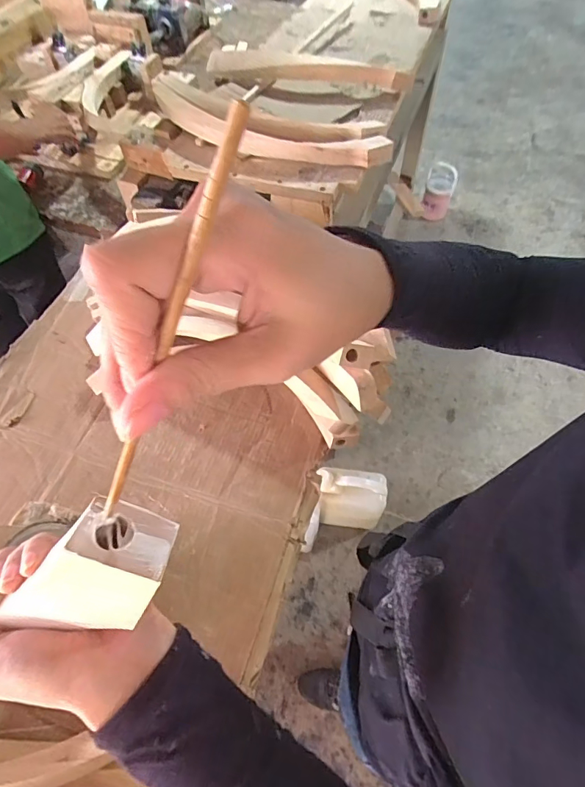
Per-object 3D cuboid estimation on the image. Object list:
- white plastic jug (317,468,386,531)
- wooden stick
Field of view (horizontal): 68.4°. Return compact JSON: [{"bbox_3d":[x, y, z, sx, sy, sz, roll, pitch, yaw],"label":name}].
[{"bbox_3d":[0.173,0.325,1.303,0.199,0.283,0.112,6,60,6],"label":"white plastic jug"},{"bbox_3d":[-0.048,-0.008,0.150,0.004,0.170,0.004,-13,52,-47],"label":"wooden stick"}]

